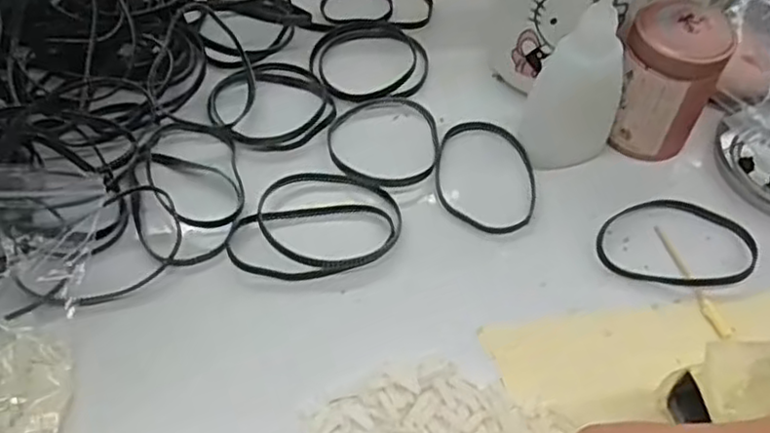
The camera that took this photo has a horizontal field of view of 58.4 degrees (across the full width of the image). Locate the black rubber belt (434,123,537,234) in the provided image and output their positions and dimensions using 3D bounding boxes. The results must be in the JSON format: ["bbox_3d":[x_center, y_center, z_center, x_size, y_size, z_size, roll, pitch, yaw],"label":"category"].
[{"bbox_3d":[0.049,-0.020,0.335,0.050,0.006,0.062,11,54,5],"label":"black rubber belt"}]

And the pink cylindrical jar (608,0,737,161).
[{"bbox_3d":[0.135,-0.065,0.332,0.043,0.065,0.043,29,57,19],"label":"pink cylindrical jar"}]

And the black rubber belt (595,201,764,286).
[{"bbox_3d":[0.132,0.011,0.312,0.071,0.004,0.047,7,54,2],"label":"black rubber belt"}]

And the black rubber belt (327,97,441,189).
[{"bbox_3d":[0.000,-0.038,0.344,0.056,0.007,0.063,-3,54,-5],"label":"black rubber belt"}]

